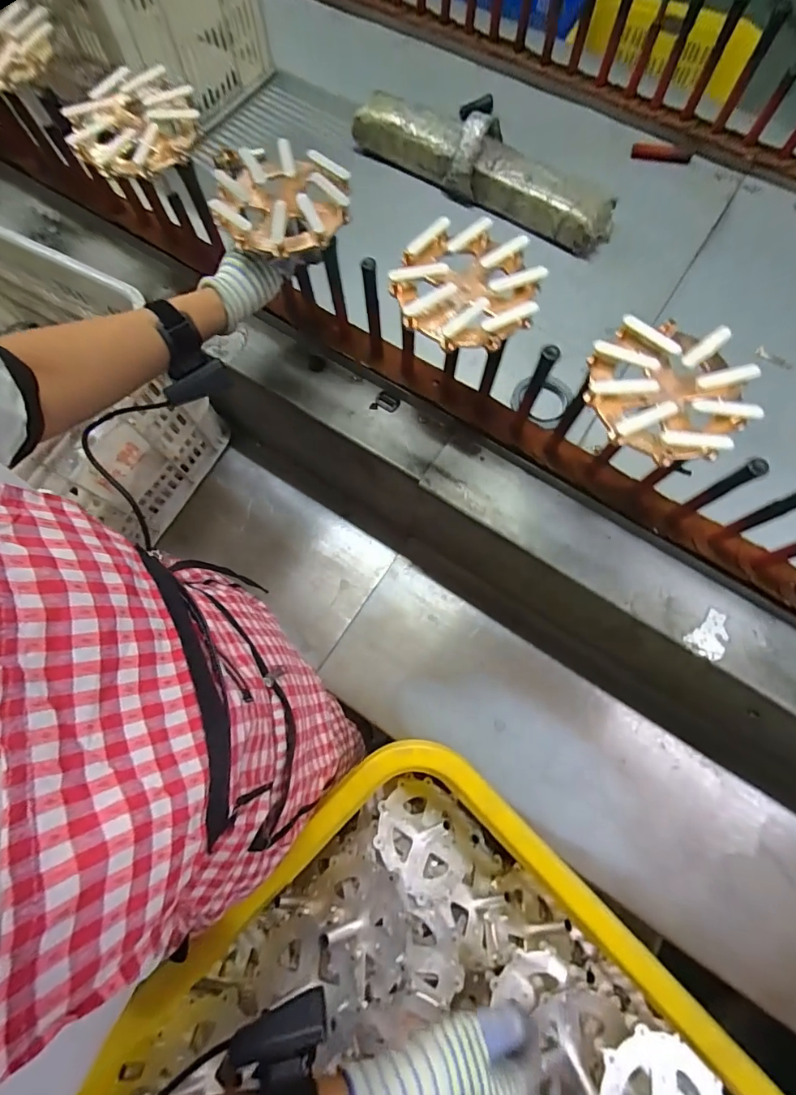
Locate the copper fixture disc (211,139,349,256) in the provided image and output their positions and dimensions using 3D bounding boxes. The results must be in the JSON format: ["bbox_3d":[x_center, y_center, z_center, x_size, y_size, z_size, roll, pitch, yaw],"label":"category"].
[{"bbox_3d":[-0.120,-0.363,0.482,0.135,0.033,0.145,0,72,1],"label":"copper fixture disc"}]

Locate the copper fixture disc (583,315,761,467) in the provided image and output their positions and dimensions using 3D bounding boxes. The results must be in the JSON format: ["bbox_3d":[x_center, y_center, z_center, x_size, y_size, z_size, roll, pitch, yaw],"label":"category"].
[{"bbox_3d":[0.230,-0.139,0.393,0.130,0.033,0.132,8,72,3],"label":"copper fixture disc"}]

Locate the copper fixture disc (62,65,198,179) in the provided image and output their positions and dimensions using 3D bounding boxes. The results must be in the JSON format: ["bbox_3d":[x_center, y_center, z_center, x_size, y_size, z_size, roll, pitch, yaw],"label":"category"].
[{"bbox_3d":[-0.302,-0.485,0.524,0.140,0.032,0.135,-14,72,-4],"label":"copper fixture disc"}]

